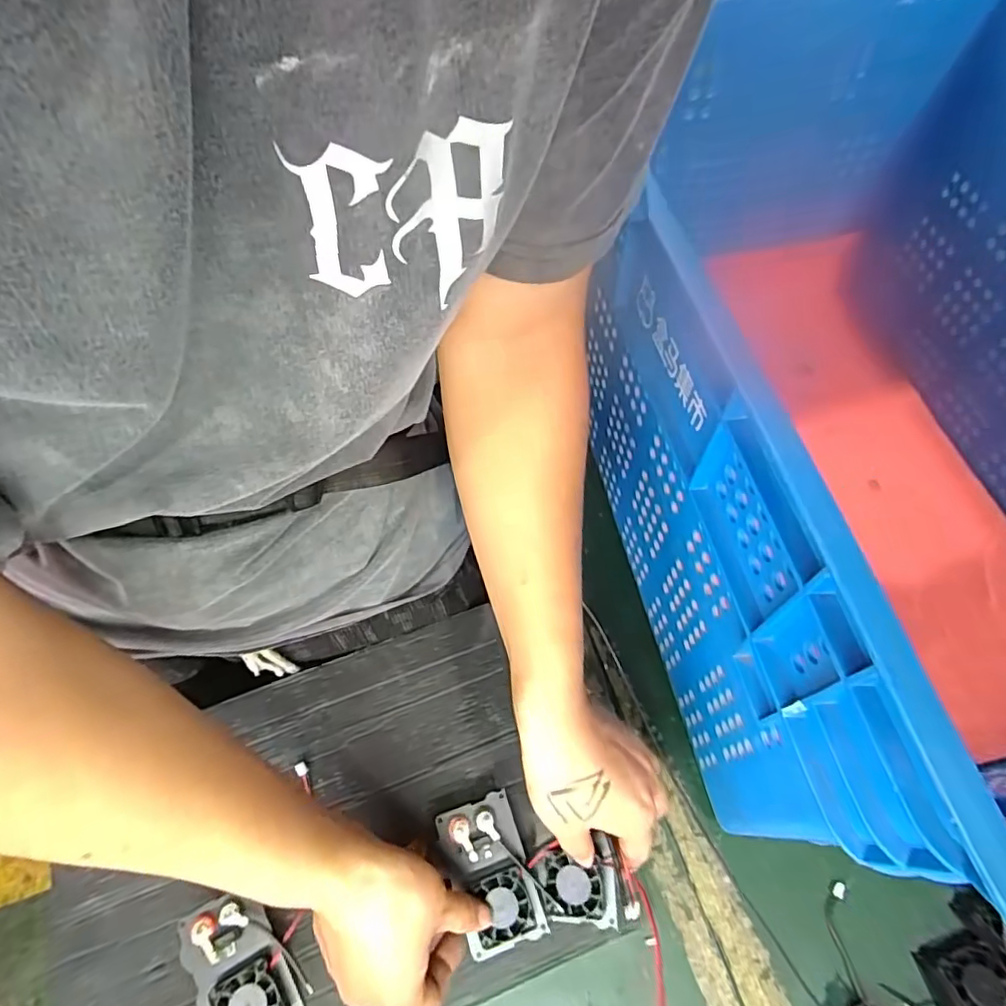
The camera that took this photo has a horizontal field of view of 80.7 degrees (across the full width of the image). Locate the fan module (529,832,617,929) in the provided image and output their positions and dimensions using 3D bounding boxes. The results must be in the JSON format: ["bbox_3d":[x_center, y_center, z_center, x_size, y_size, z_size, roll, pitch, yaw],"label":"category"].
[{"bbox_3d":[0.049,0.261,0.407,0.056,0.018,0.050,0,62,2],"label":"fan module"}]

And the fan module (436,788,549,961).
[{"bbox_3d":[-0.009,0.259,0.416,0.054,0.016,0.091,-18,63,-8],"label":"fan module"}]

